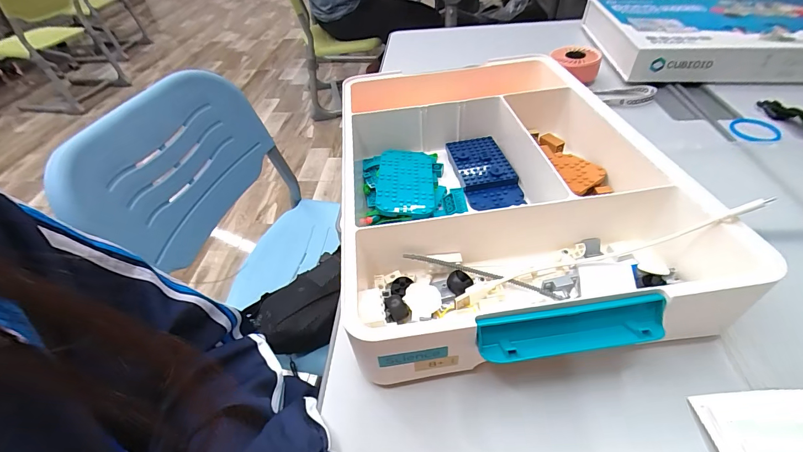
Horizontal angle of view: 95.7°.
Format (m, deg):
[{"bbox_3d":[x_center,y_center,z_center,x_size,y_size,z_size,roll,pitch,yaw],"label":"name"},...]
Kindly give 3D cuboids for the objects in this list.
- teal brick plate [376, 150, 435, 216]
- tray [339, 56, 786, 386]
[{"bbox_3d":[0.005,-0.054,0.426,0.064,0.014,0.120,0,45,4],"label":"teal brick plate"},{"bbox_3d":[0.094,-0.064,0.402,0.304,0.071,0.421,-6,45,-2],"label":"tray"}]

